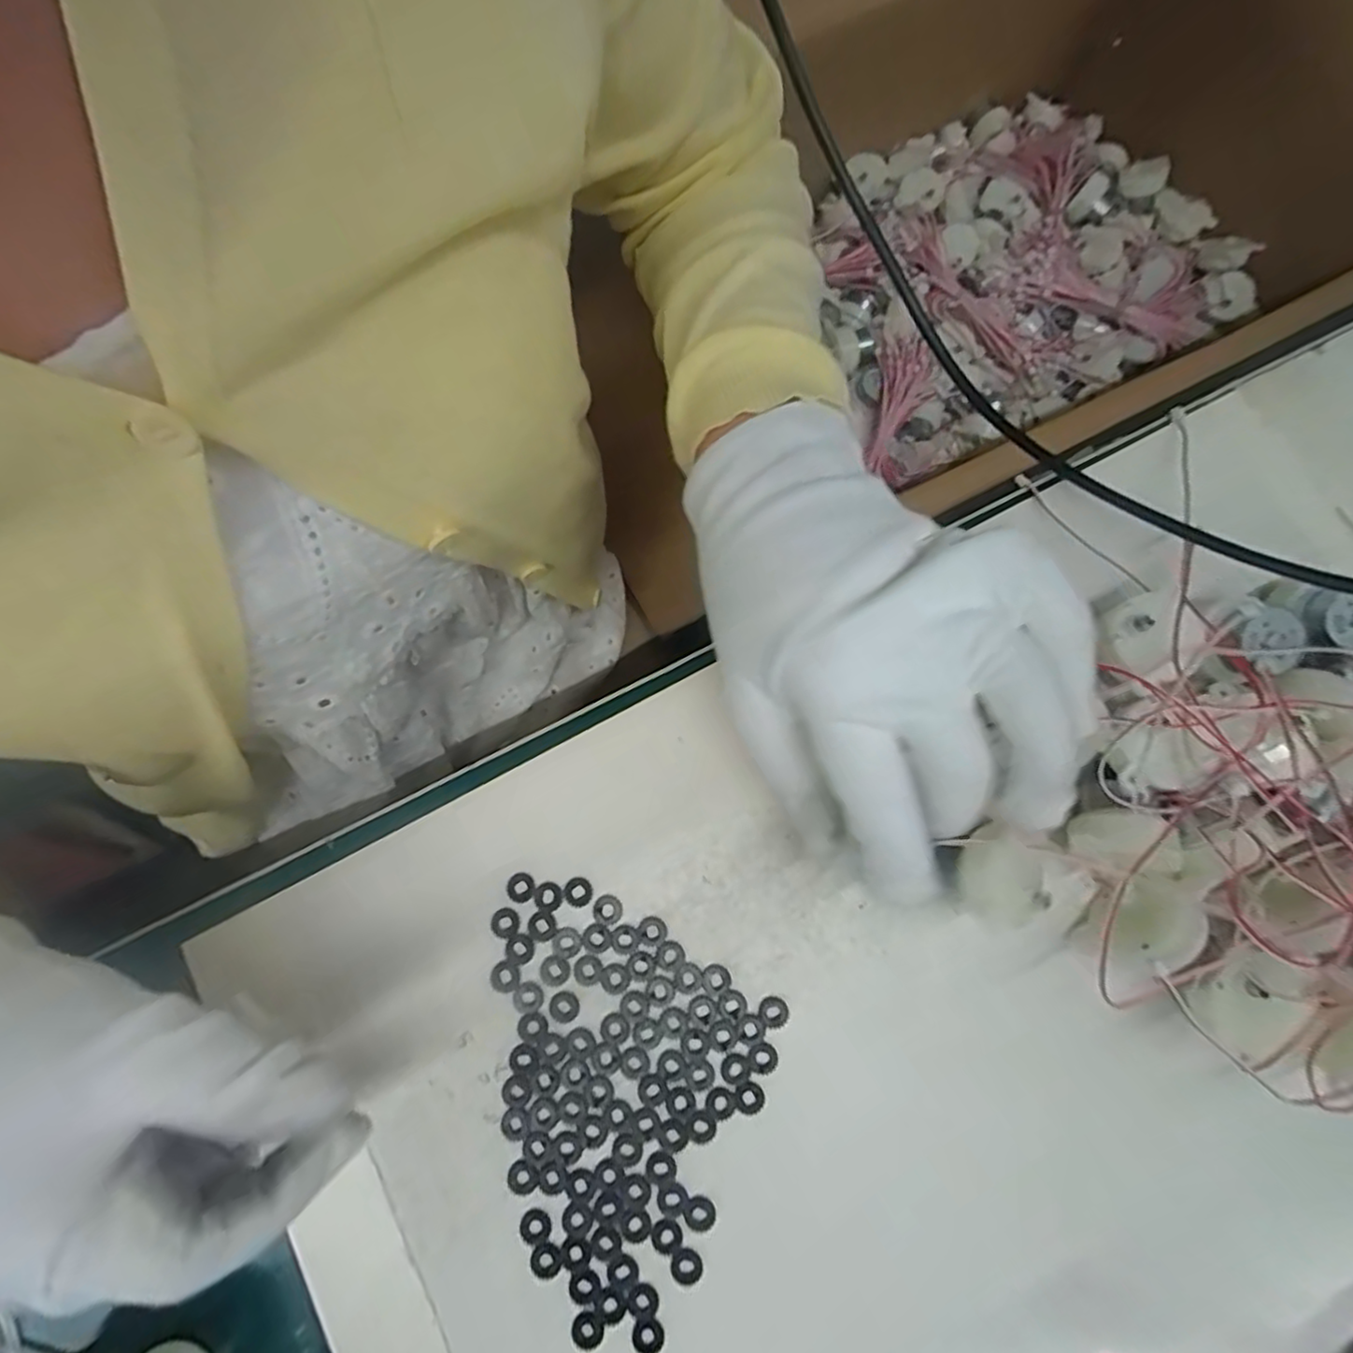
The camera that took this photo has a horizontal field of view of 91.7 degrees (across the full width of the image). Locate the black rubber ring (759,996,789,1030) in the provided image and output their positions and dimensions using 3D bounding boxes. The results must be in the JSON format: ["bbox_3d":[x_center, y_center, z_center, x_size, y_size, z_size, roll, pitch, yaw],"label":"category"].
[{"bbox_3d":[0.035,0.120,0.233,0.010,0.004,0.011,0,79,1],"label":"black rubber ring"}]

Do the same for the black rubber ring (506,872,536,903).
[{"bbox_3d":[-0.058,0.078,0.241,0.010,0.004,0.010,0,79,1],"label":"black rubber ring"}]

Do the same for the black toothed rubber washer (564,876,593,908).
[{"bbox_3d":[-0.036,0.079,0.240,0.010,0.004,0.010,0,79,1],"label":"black toothed rubber washer"}]

